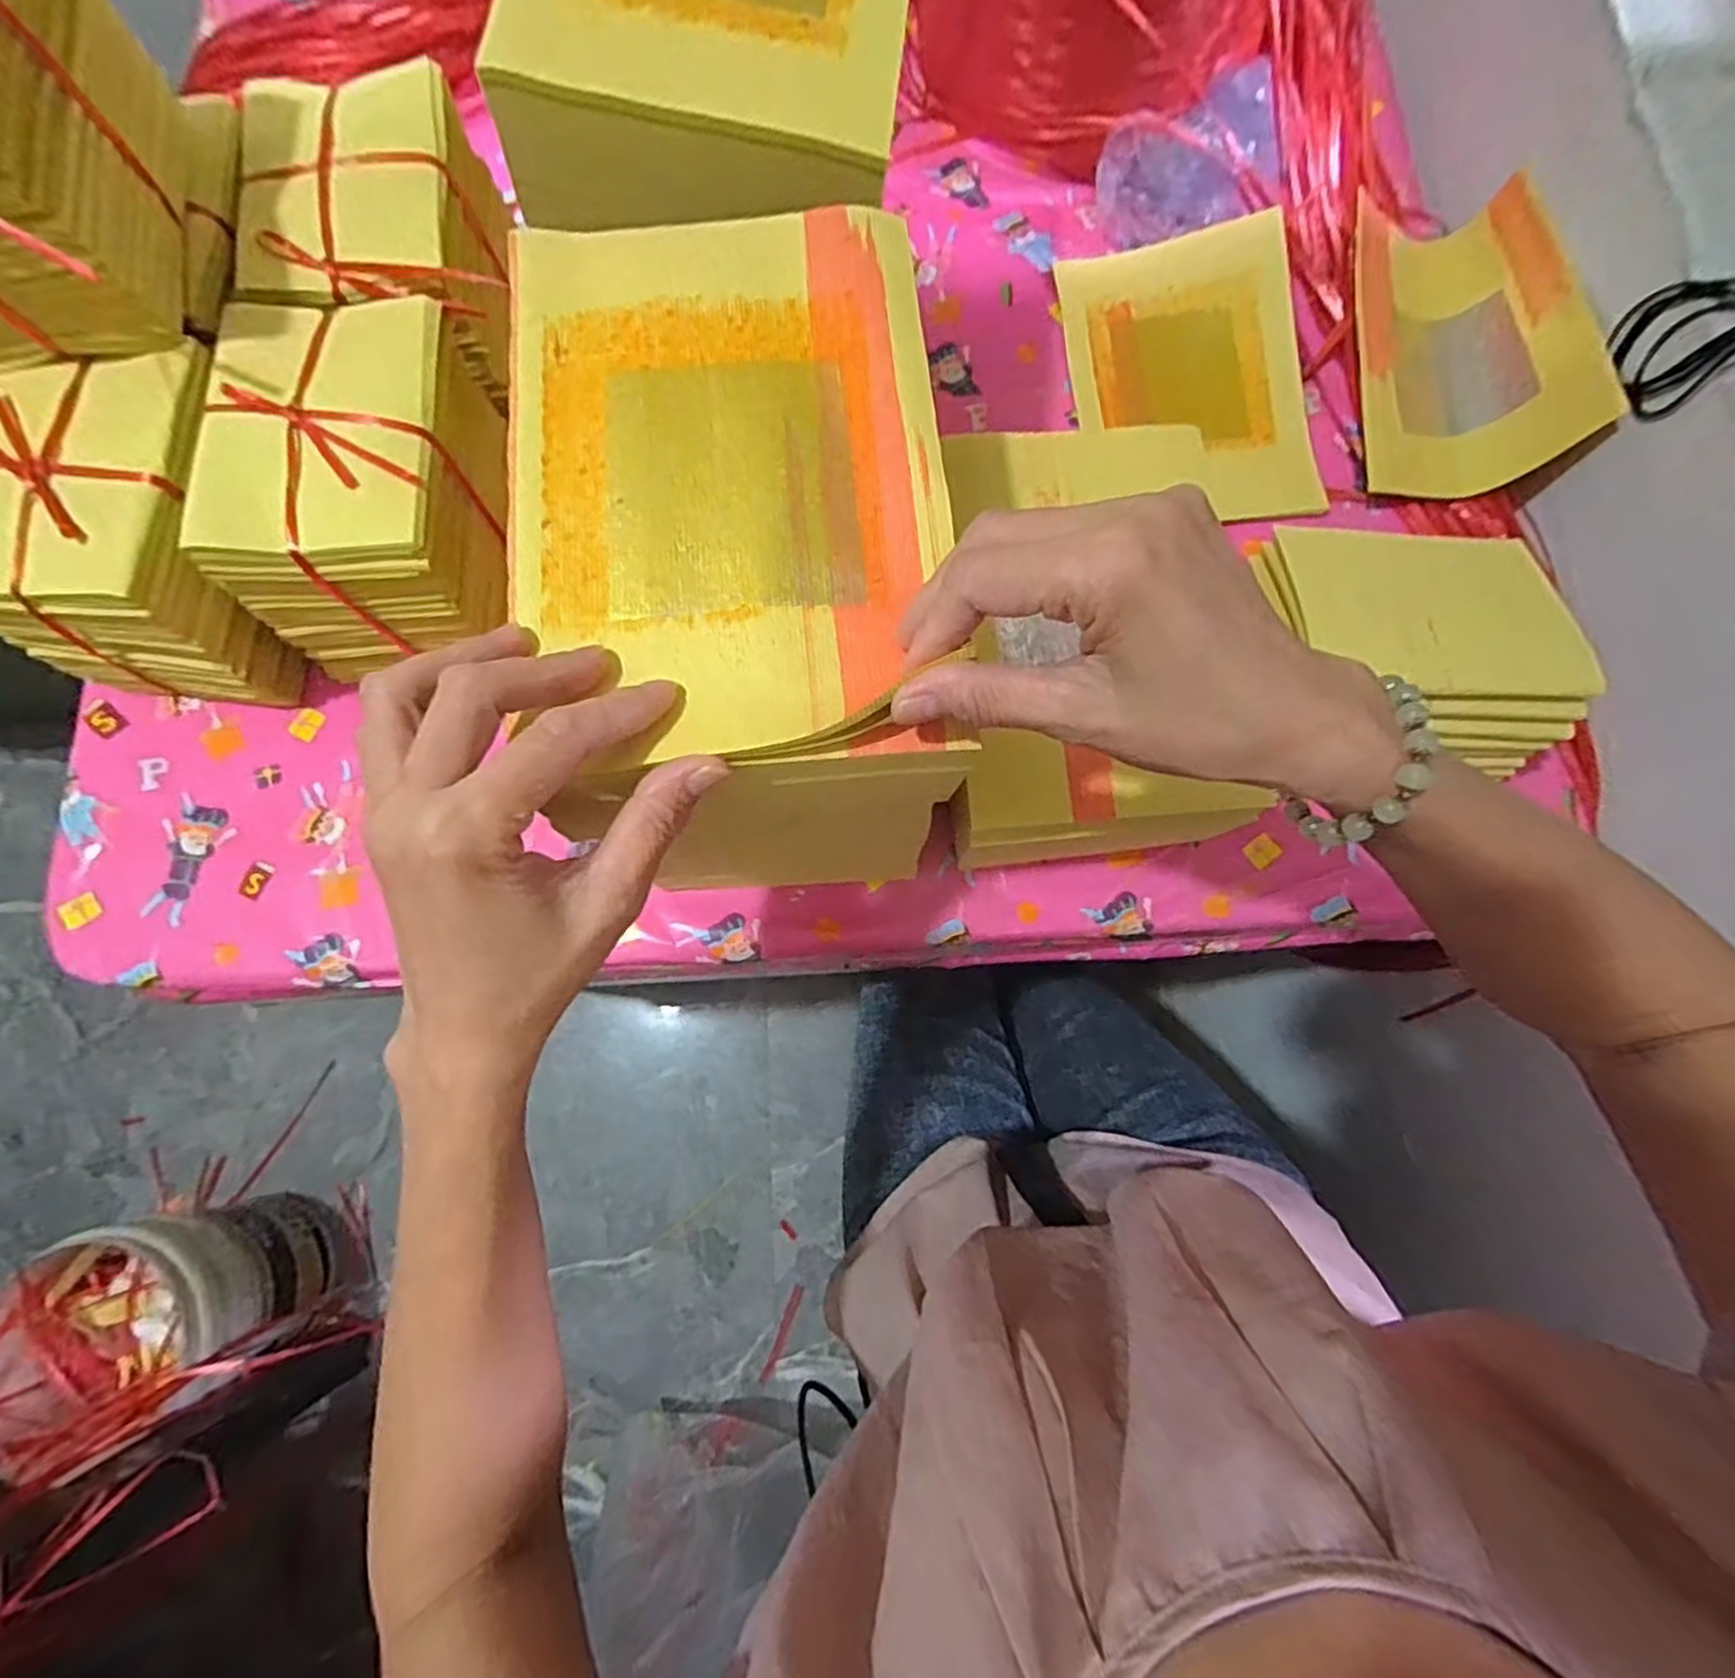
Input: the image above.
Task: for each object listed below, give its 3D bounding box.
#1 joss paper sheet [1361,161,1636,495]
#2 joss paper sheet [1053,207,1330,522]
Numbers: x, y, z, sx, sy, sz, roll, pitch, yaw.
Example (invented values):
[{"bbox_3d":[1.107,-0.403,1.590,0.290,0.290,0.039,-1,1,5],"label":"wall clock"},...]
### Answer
[{"bbox_3d":[0.416,-0.364,0.538,0.127,0.073,0.233,4,77,0],"label":"joss paper sheet"},{"bbox_3d":[0.240,-0.347,0.578,0.168,0.039,0.234,-5,78,-2],"label":"joss paper sheet"}]

